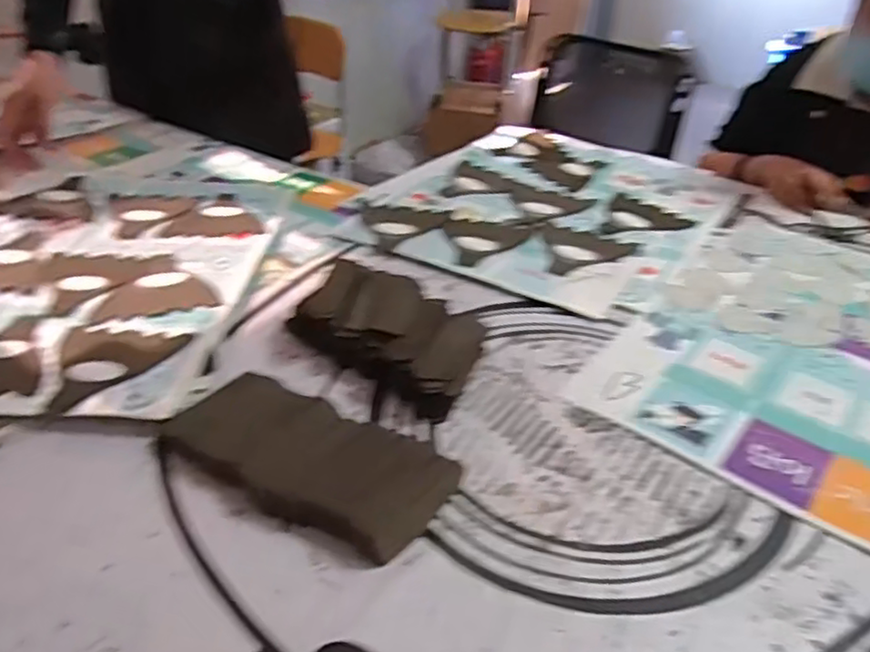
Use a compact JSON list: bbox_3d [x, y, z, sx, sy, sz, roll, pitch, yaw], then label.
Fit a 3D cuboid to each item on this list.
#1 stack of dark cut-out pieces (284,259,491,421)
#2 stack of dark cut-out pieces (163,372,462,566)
[{"bbox_3d":[-0.046,0.004,0.689,0.205,0.051,0.117,24,42,27],"label":"stack of dark cut-out pieces"},{"bbox_3d":[-0.109,0.104,0.565,0.238,0.030,0.106,20,40,22],"label":"stack of dark cut-out pieces"}]

